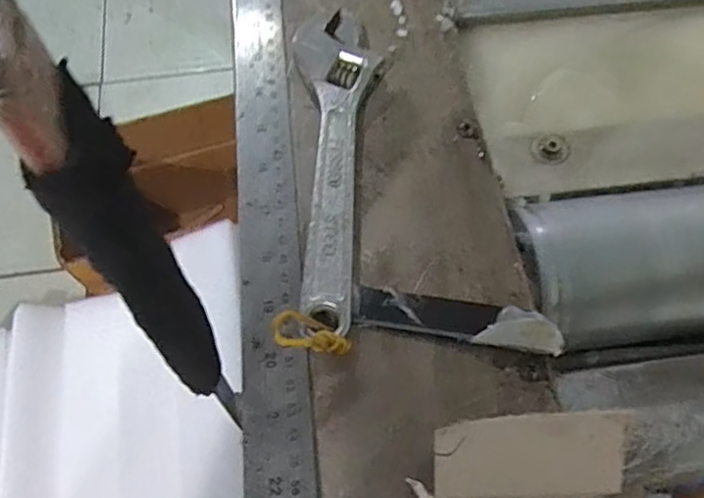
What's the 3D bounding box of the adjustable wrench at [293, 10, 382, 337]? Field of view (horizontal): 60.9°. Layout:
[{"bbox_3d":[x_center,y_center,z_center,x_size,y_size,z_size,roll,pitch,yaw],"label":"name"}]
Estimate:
[{"bbox_3d":[-0.010,-0.047,0.298,0.043,0.012,0.183,1,63,1],"label":"adjustable wrench"}]

